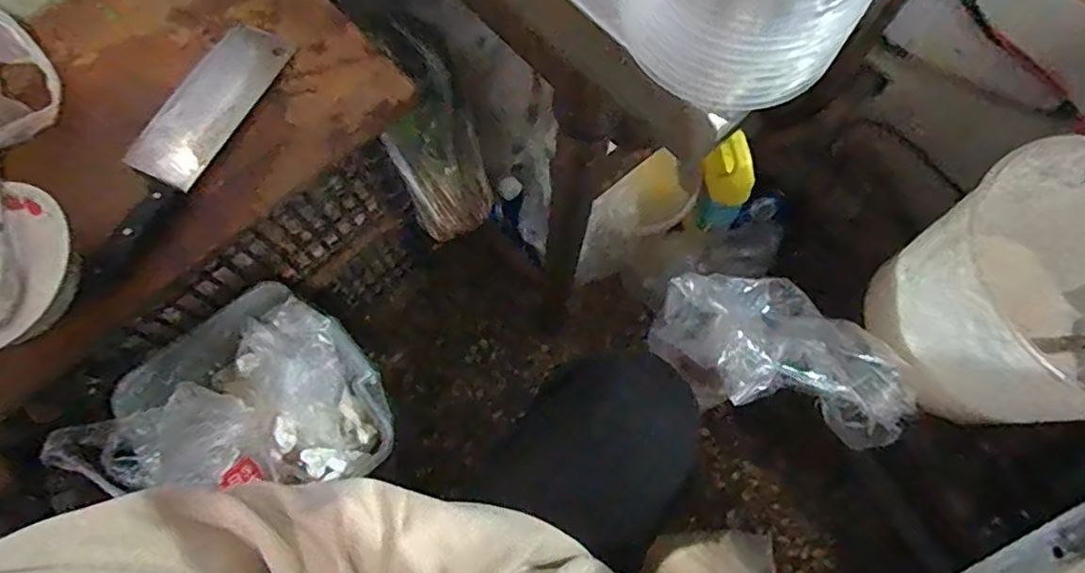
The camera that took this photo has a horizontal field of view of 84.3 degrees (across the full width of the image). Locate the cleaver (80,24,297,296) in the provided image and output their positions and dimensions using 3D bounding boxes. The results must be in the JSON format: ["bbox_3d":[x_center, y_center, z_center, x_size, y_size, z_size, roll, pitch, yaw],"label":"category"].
[{"bbox_3d":[-0.345,-0.133,0.561,0.076,0.025,0.288,23,73,7],"label":"cleaver"}]

